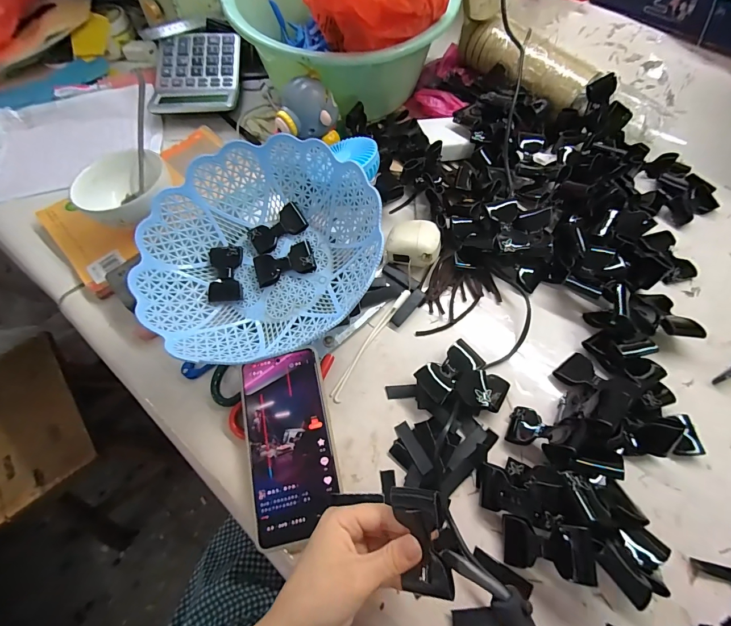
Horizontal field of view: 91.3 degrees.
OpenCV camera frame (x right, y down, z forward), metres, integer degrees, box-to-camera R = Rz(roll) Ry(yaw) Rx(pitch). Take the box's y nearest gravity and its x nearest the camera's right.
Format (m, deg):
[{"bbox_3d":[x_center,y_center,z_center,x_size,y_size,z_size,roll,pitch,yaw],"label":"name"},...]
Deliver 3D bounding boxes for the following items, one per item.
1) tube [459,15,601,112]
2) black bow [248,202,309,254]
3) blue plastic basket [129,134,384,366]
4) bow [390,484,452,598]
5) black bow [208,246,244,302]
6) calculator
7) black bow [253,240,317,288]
[{"bbox_3d":[0.231,-0.361,0.511,0.057,0.055,0.211,-37,66,-16],"label":"tube"},{"bbox_3d":[-0.100,-0.096,0.405,0.063,0.015,0.033,-31,64,-13],"label":"black bow"},{"bbox_3d":[-0.109,-0.059,0.378,0.242,0.100,0.214,-35,65,-15],"label":"blue plastic basket"},{"bbox_3d":[0.038,0.150,0.235,0.031,0.017,0.063,-8,74,-1],"label":"bow"},{"bbox_3d":[-0.155,-0.046,0.397,0.036,0.013,0.067,-6,75,0],"label":"black bow"},{"bbox_3d":[-0.275,-0.394,0.583,0.129,0.023,0.156,-1,81,-3],"label":"calculator"},{"bbox_3d":[-0.090,-0.055,0.392,0.064,0.016,0.037,-19,62,-7],"label":"black bow"}]

